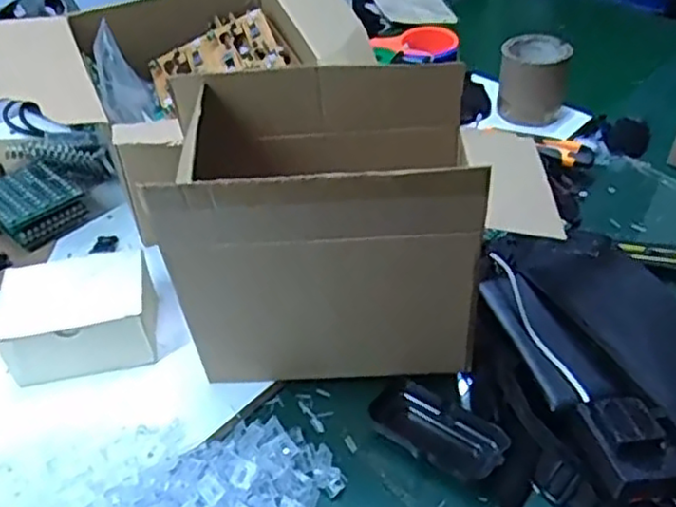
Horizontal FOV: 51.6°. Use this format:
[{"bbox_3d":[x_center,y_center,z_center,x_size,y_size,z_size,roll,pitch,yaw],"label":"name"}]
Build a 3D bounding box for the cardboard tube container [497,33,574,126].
[{"bbox_3d":[0.248,-0.225,0.889,0.083,0.082,0.085,13,44,15],"label":"cardboard tube container"}]

